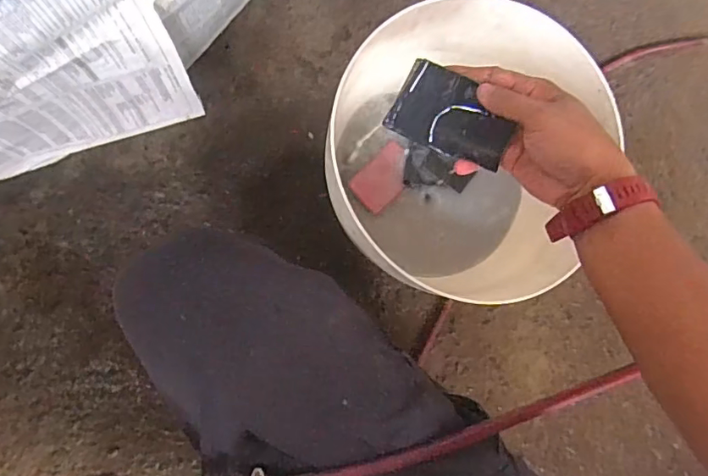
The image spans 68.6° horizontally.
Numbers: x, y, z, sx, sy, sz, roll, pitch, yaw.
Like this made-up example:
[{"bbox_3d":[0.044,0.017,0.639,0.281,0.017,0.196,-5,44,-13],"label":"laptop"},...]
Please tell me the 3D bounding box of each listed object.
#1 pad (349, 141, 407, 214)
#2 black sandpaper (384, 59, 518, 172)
[{"bbox_3d":[0.041,-0.081,0.701,0.057,0.009,0.089,45,83,-11],"label":"pad"},{"bbox_3d":[0.089,-0.109,0.462,0.107,0.006,0.066,24,112,6],"label":"black sandpaper"}]

